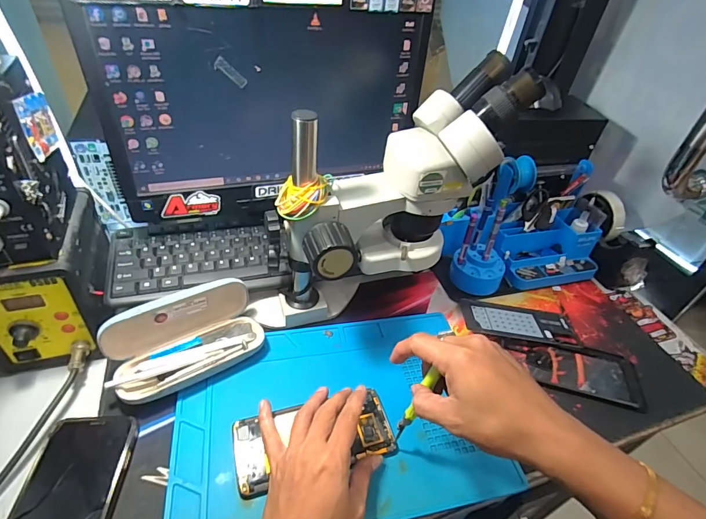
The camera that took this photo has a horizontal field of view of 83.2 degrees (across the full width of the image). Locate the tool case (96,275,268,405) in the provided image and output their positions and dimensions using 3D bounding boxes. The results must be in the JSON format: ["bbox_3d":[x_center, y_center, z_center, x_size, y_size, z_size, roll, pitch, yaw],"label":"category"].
[{"bbox_3d":[-0.184,0.085,0.440,0.161,0.069,0.085,-24,50,-30],"label":"tool case"}]

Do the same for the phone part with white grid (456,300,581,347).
[{"bbox_3d":[0.232,0.085,0.551,0.156,0.010,0.065,8,41,1],"label":"phone part with white grid"}]

